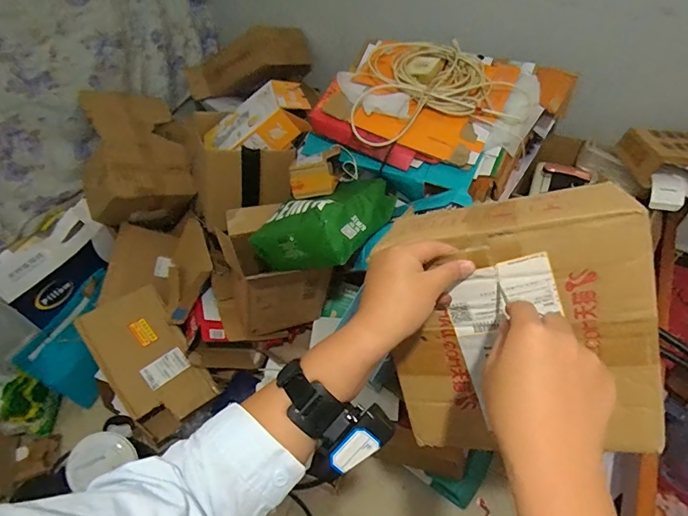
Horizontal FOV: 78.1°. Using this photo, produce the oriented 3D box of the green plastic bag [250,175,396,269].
[{"bbox_3d":[-0.042,-0.109,1.105,0.278,0.153,0.341,10,34,34],"label":"green plastic bag"}]

